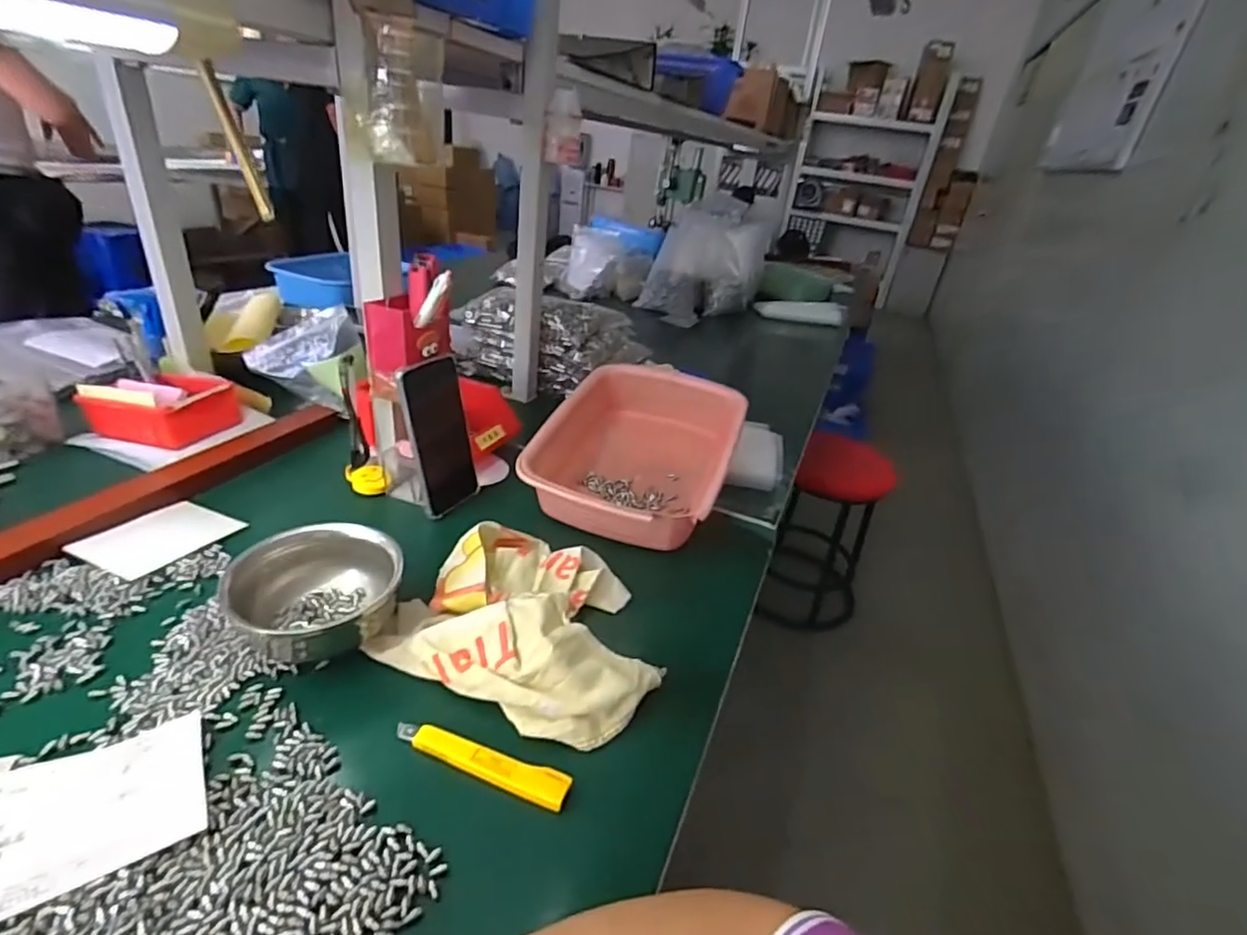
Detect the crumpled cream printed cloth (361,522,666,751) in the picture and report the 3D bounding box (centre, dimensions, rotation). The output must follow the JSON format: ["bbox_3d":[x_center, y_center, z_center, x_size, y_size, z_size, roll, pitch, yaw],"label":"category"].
[{"bbox_3d":[-0.071,0.122,0.495,0.219,0.051,0.185,18,31,17],"label":"crumpled cream printed cloth"}]

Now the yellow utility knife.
[{"bbox_3d":[-0.098,0.203,0.394,0.127,0.011,0.024,15,30,11],"label":"yellow utility knife"}]

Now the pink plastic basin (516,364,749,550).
[{"bbox_3d":[0.021,-0.022,0.703,0.216,0.097,0.274,16,30,13],"label":"pink plastic basin"}]

